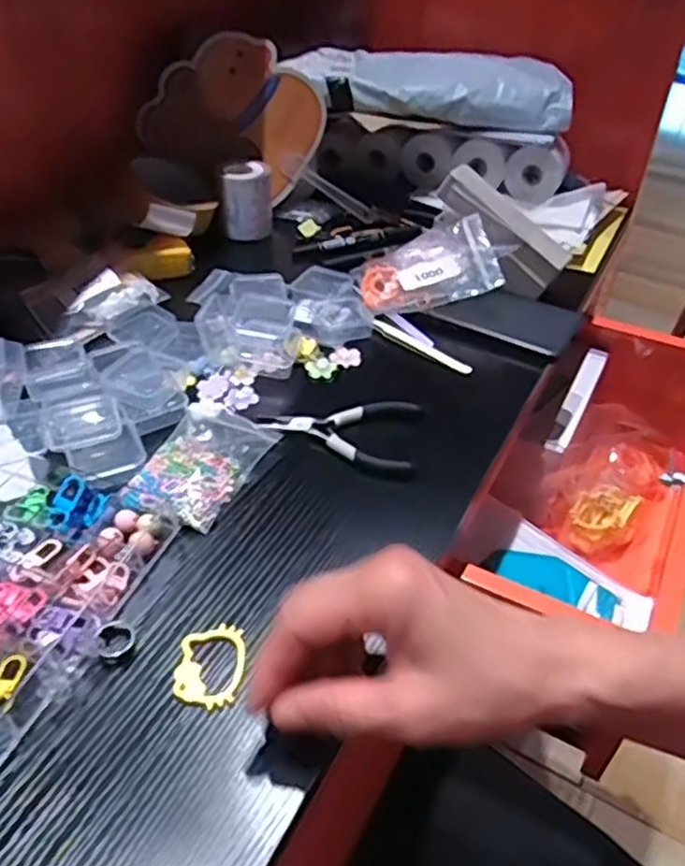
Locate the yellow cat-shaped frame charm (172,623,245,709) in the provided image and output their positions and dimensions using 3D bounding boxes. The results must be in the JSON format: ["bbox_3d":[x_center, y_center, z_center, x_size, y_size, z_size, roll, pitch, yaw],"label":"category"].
[{"bbox_3d":[-0.066,0.116,0.354,0.033,0.004,0.044,6,42,2],"label":"yellow cat-shaped frame charm"}]

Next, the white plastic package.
[{"bbox_3d":[0.090,-0.363,0.732,0.289,0.047,0.115,7,42,5],"label":"white plastic package"}]

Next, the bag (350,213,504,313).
[{"bbox_3d":[0.069,-0.142,0.608,0.118,0.020,0.091,-18,56,12],"label":"bag"}]

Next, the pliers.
[{"bbox_3d":[-0.003,-0.005,0.487,0.109,0.008,0.064,11,43,8],"label":"pliers"}]

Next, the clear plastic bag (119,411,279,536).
[{"bbox_3d":[-0.090,0.017,0.453,0.064,0.010,0.098,17,44,14],"label":"clear plastic bag"}]

